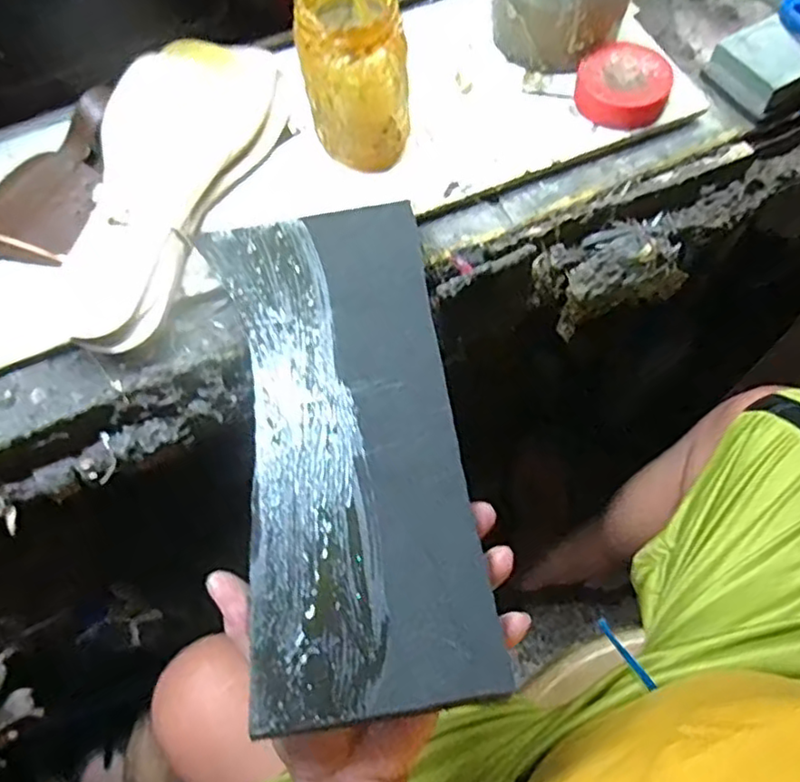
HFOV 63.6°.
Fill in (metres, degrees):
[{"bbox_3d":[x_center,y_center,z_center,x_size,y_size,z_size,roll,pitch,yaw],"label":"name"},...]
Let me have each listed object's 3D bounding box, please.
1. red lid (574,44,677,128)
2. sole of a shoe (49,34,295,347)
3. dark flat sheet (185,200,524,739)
[{"bbox_3d":[0.165,-0.225,0.479,0.065,0.024,0.065,-1,68,2],"label":"red lid"},{"bbox_3d":[-0.169,-0.150,0.451,0.109,0.031,0.254,20,70,10],"label":"sole of a shoe"},{"bbox_3d":[-0.029,0.022,0.373,0.124,0.009,0.295,-10,68,-1],"label":"dark flat sheet"}]

